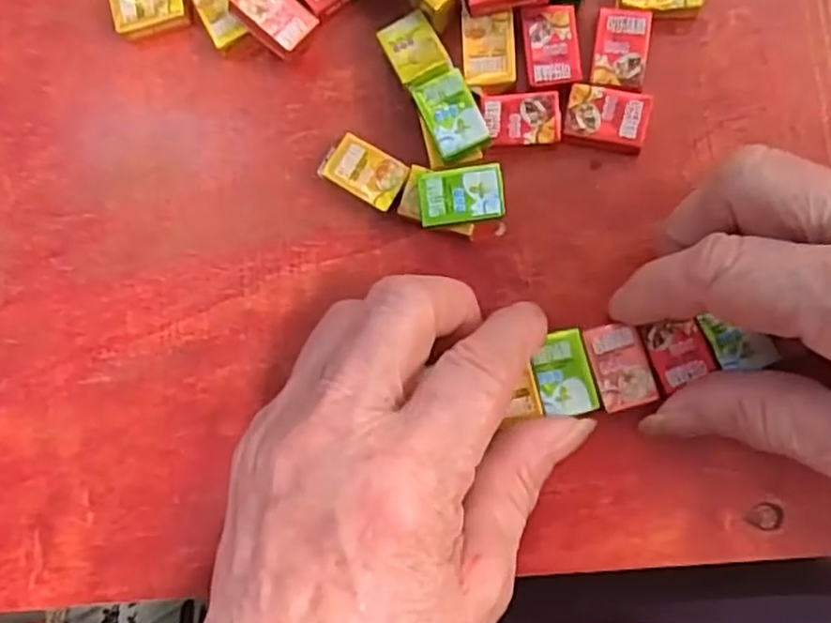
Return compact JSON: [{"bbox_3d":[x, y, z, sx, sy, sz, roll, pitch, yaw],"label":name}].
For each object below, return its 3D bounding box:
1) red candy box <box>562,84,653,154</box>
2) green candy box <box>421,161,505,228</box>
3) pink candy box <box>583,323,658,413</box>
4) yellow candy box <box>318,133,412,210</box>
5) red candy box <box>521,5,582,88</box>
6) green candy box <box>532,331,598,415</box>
[{"bbox_3d":[0.059,-0.060,0.224,0.025,0.008,0.018,9,86,9],"label":"red candy box"},{"bbox_3d":[0.014,-0.035,0.216,0.025,0.004,0.016,-7,89,6],"label":"green candy box"},{"bbox_3d":[0.061,0.016,0.211,0.015,0.004,0.025,-15,83,6],"label":"pink candy box"},{"bbox_3d":[-0.016,-0.045,0.232,0.027,0.008,0.016,32,90,9],"label":"yellow candy box"},{"bbox_3d":[0.043,-0.084,0.223,0.017,0.004,0.025,-6,84,7],"label":"red candy box"},{"bbox_3d":[0.044,0.019,0.214,0.017,0.004,0.025,-13,83,6],"label":"green candy box"}]

